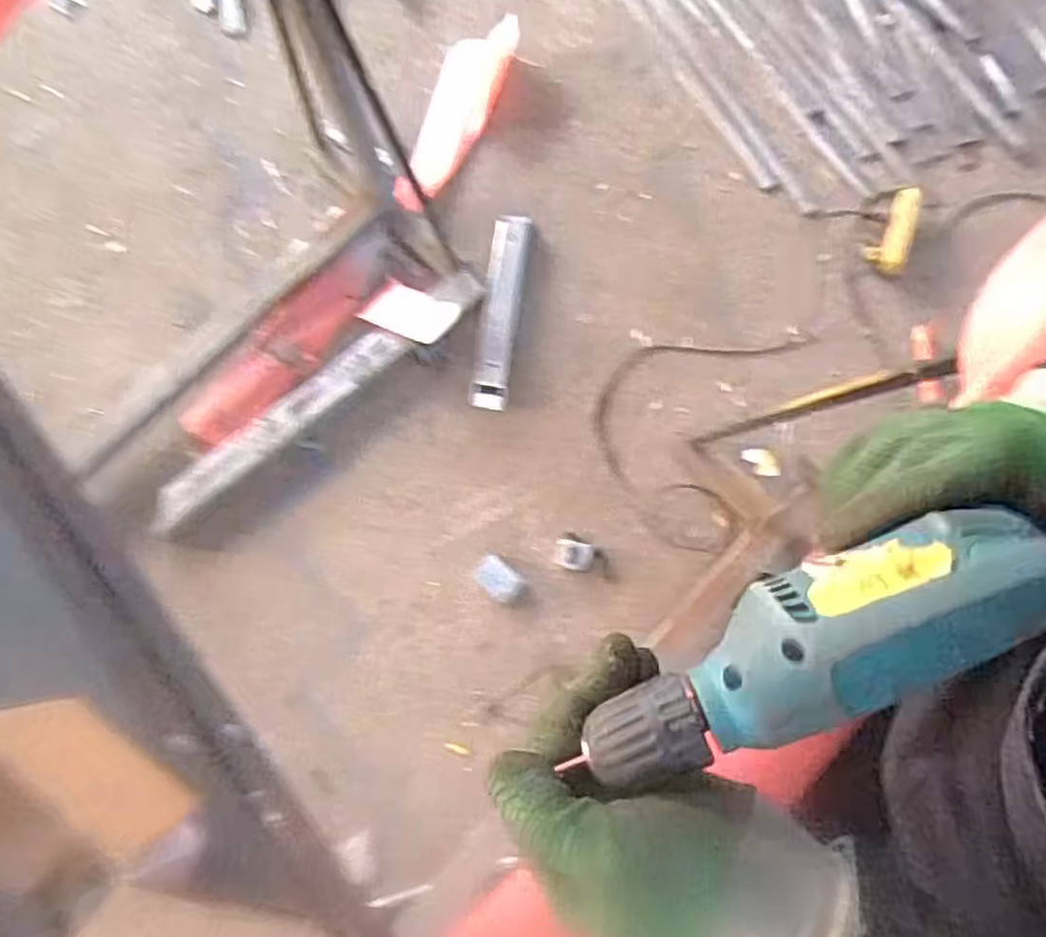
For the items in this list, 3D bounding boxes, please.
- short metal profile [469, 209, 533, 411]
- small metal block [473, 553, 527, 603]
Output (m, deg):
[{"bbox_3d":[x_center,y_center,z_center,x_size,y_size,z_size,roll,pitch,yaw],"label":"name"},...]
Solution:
[{"bbox_3d":[-0.043,-0.335,1.481,0.075,0.057,0.424,6,73,3],"label":"short metal profile"},{"bbox_3d":[-0.047,0.205,1.357,0.093,0.031,0.065,38,78,12],"label":"small metal block"}]

